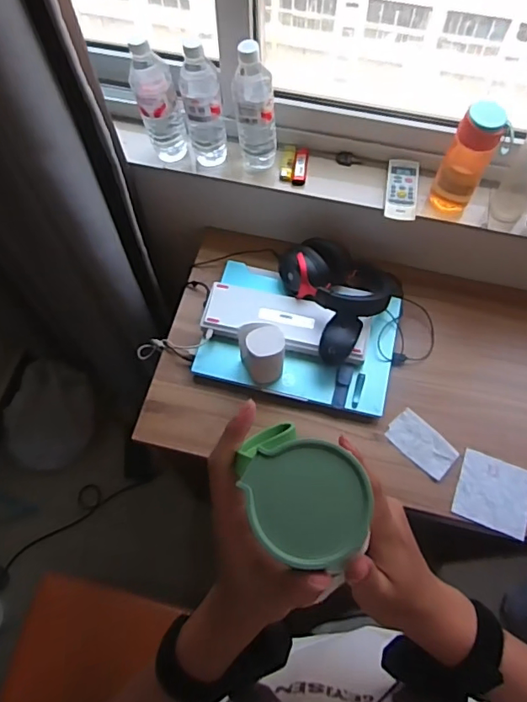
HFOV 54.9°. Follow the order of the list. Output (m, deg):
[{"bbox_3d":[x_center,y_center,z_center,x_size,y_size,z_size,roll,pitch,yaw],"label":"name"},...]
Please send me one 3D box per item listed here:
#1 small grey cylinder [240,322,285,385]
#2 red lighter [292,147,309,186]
[{"bbox_3d":[-0.002,0.002,0.873,0.070,0.123,0.069,0,65,0],"label":"small grey cylinder"},{"bbox_3d":[0.070,-0.347,0.948,0.025,0.022,0.077,7,66,3],"label":"red lighter"}]

